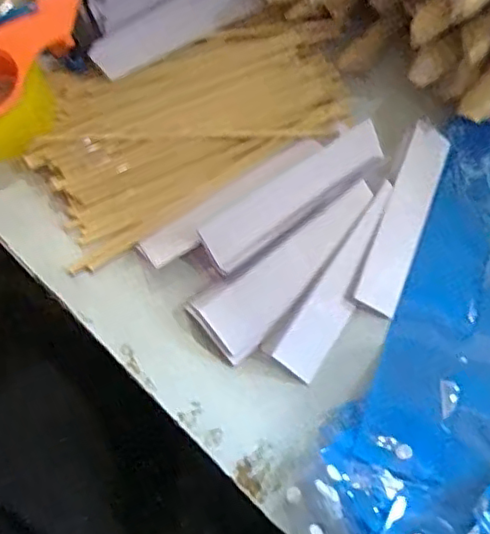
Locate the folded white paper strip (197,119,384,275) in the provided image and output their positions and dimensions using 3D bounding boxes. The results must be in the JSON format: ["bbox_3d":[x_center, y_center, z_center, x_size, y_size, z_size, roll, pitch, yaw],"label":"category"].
[{"bbox_3d":[0.044,-0.062,0.533,0.179,0.007,0.043,-35,99,-8],"label":"folded white paper strip"}]

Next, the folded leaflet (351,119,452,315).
[{"bbox_3d":[0.145,-0.046,0.551,0.042,0.004,0.187,28,73,-12],"label":"folded leaflet"}]

